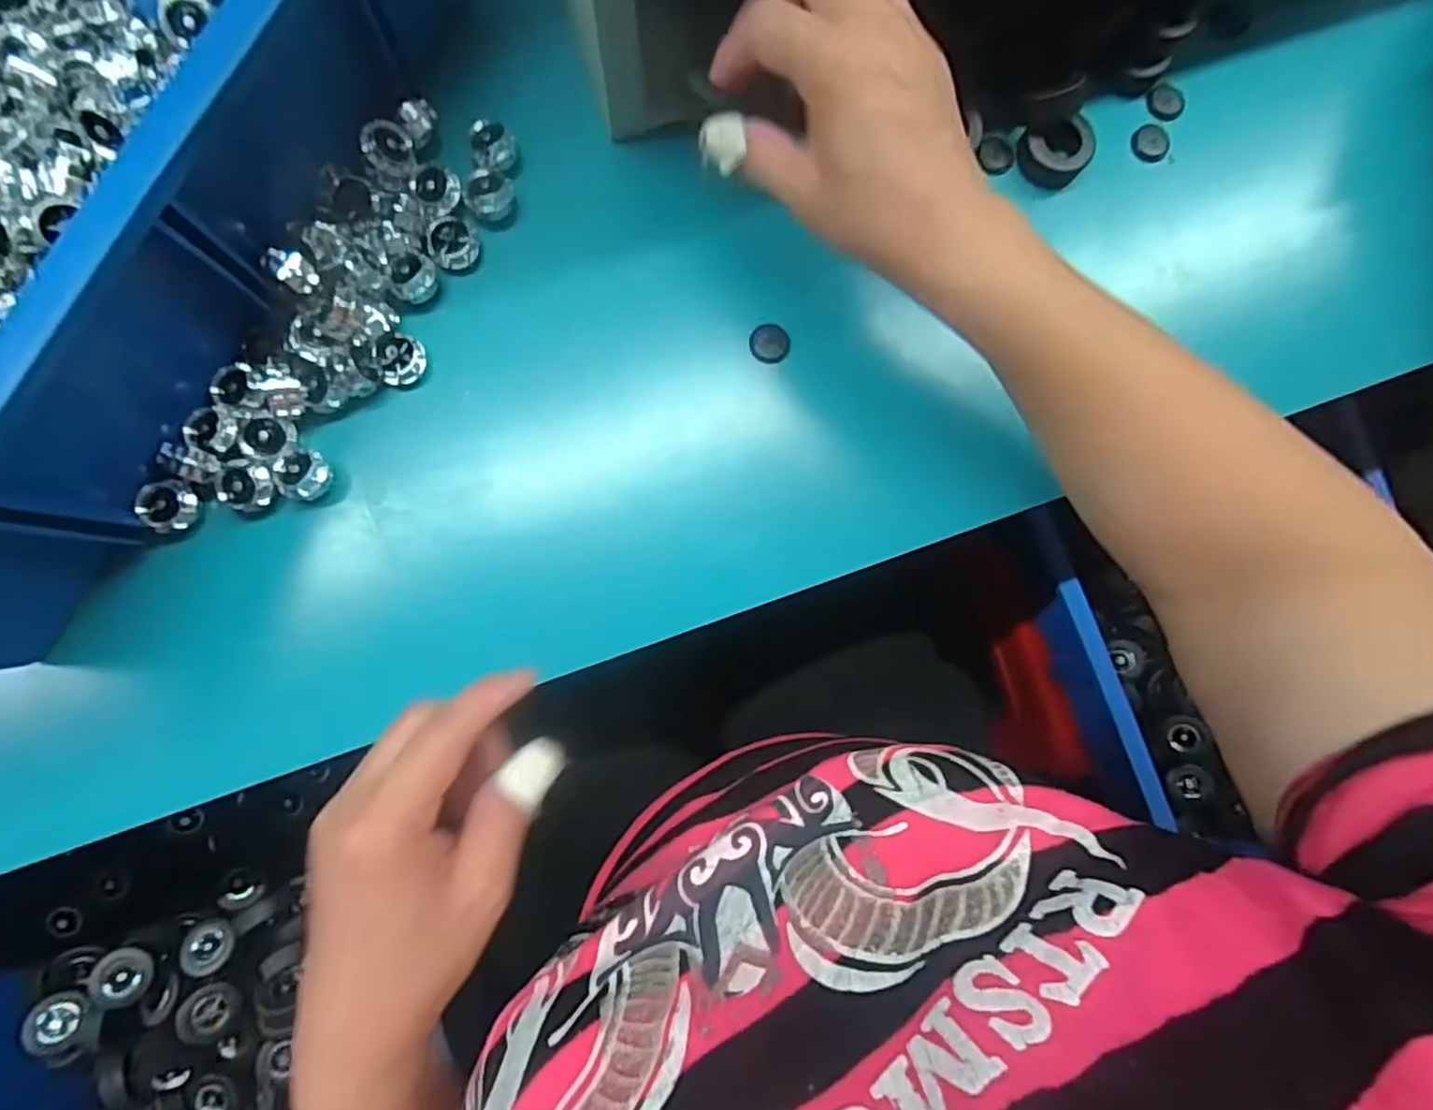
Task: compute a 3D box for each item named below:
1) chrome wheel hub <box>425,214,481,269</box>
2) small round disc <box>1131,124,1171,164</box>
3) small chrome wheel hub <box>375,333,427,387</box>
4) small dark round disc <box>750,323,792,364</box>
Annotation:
[{"bbox_3d":[-0.132,-0.157,0.346,0.023,0.010,0.024,0,87,-4],"label":"chrome wheel hub"},{"bbox_3d":[0.246,-0.232,0.389,0.020,0.004,0.022,0,87,-4],"label":"small round disc"},{"bbox_3d":[-0.156,-0.097,0.340,0.020,0.010,0.025,16,86,-3],"label":"small chrome wheel hub"},{"bbox_3d":[0.028,-0.112,0.364,0.021,0.004,0.020,-3,87,-5],"label":"small dark round disc"}]

